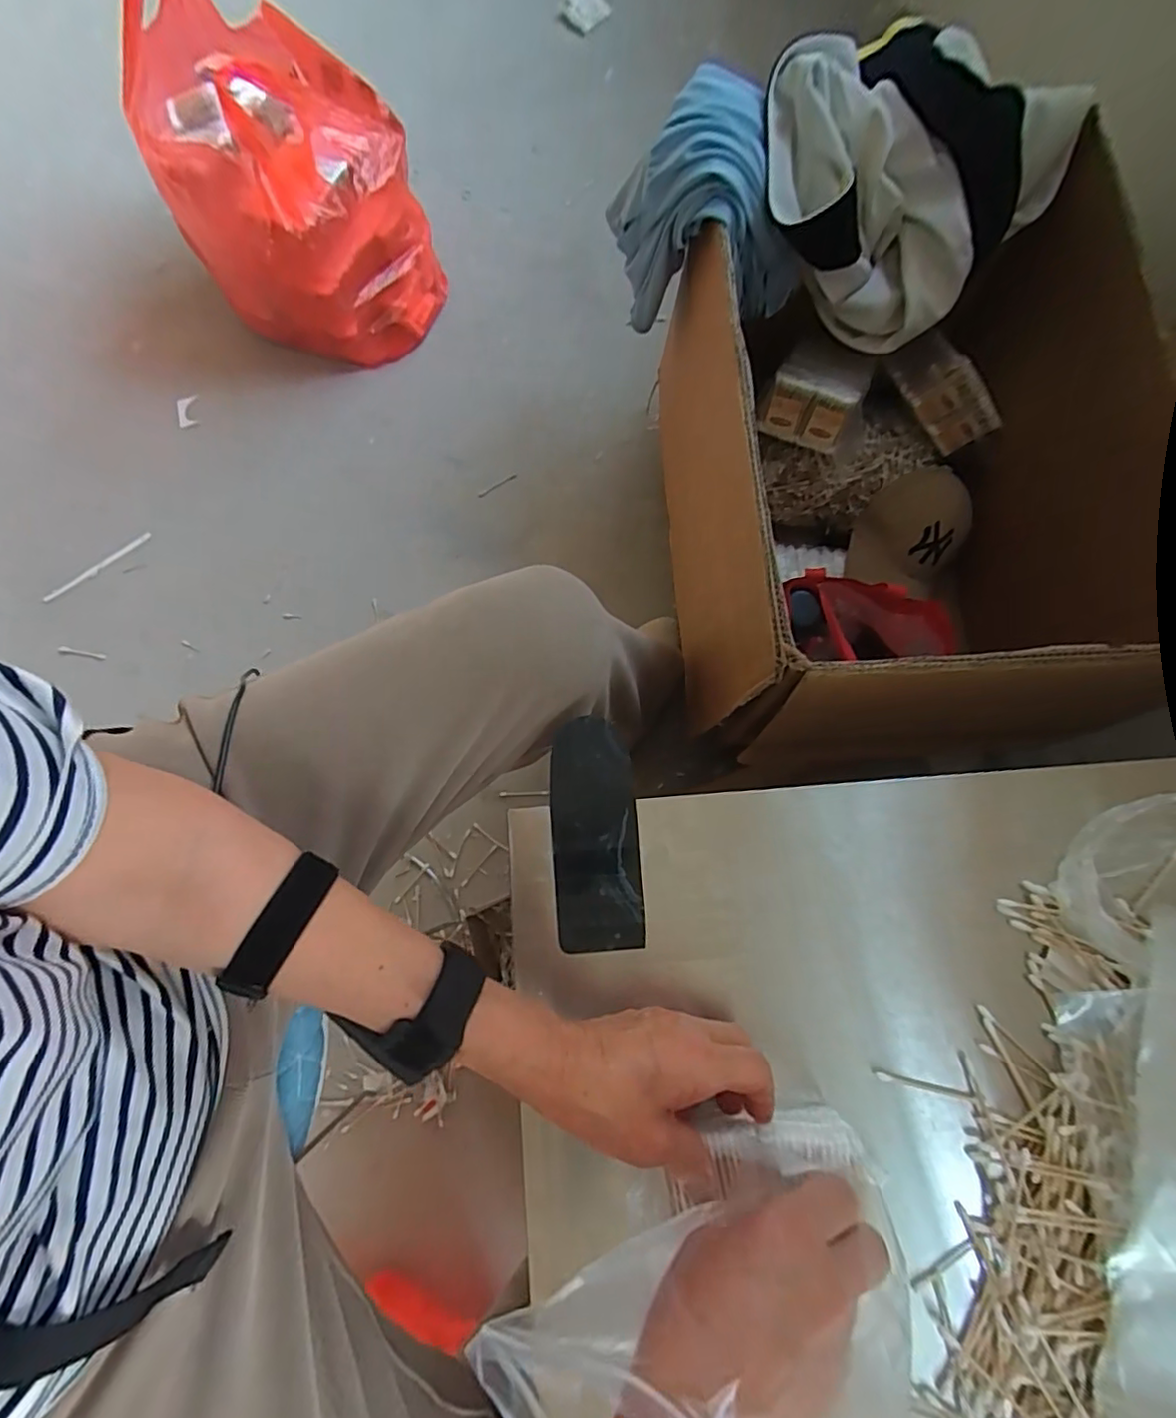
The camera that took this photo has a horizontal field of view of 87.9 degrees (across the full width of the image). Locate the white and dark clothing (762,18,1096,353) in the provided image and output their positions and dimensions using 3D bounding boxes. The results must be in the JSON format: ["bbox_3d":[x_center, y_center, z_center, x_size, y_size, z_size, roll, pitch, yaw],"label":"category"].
[{"bbox_3d":[0.341,-0.568,0.676,0.300,0.190,0.251,26,80,6],"label":"white and dark clothing"}]

